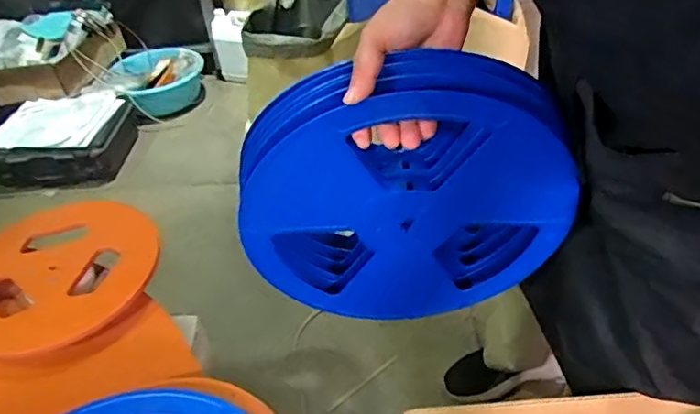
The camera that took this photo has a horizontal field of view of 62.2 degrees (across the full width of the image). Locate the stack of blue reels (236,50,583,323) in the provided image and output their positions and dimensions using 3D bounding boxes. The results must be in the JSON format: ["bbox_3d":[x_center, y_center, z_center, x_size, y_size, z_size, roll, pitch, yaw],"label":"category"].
[{"bbox_3d":[0.055,-0.005,0.579,0.307,0.309,0.076,-4,39,1],"label":"stack of blue reels"}]

